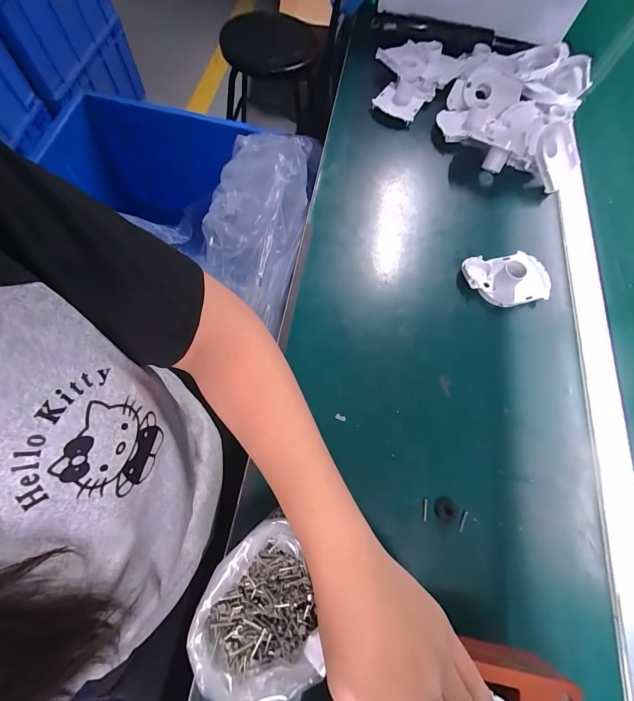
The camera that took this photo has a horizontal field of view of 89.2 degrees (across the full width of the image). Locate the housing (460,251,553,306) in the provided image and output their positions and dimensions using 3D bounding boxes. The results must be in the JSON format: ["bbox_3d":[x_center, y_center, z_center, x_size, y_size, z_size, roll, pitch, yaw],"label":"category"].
[{"bbox_3d":[0.234,-0.089,0.390,0.101,0.036,0.065,-10,69,-6],"label":"housing"}]

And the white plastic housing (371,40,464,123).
[{"bbox_3d":[0.147,-0.423,0.505,0.124,0.050,0.136,1,69,-2],"label":"white plastic housing"}]

